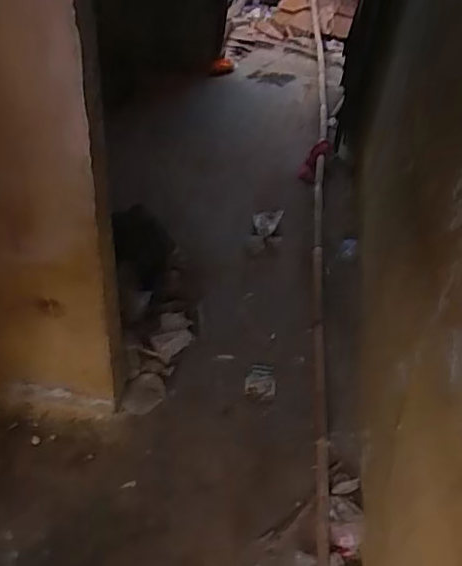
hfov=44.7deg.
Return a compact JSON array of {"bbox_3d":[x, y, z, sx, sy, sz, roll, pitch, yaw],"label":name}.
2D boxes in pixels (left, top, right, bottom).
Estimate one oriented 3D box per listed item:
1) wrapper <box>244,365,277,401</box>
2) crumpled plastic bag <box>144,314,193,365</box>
[{"bbox_3d":[0.093,0.311,1.751,0.094,0.023,0.121,11,45,3],"label":"wrapper"},{"bbox_3d":[-0.188,0.173,1.784,0.117,0.047,0.174,15,45,6],"label":"crumpled plastic bag"}]

